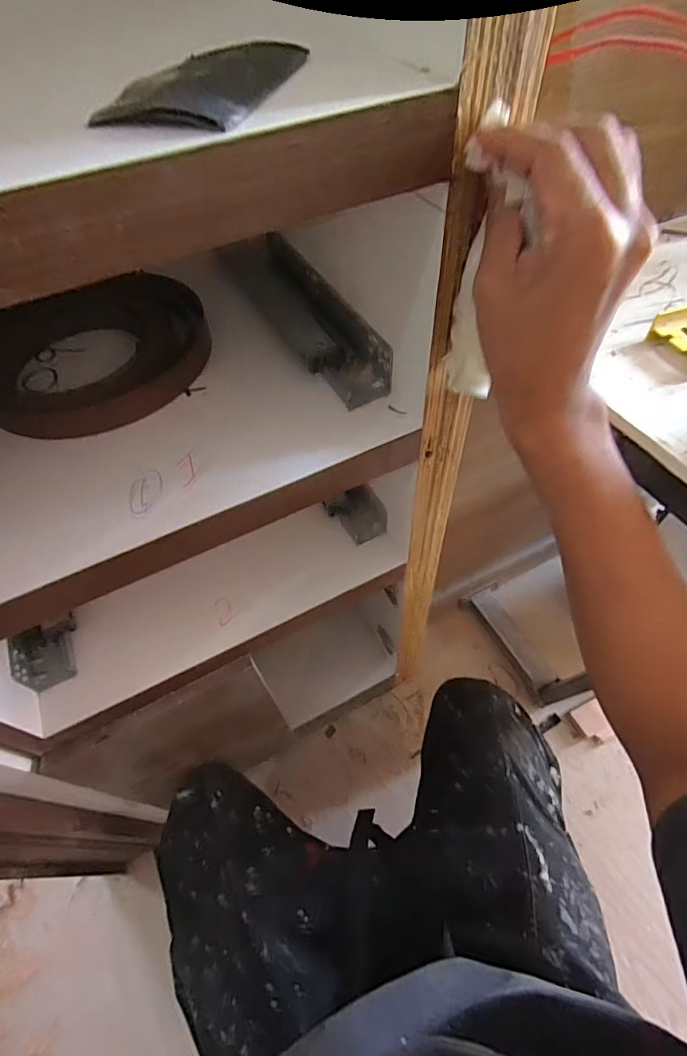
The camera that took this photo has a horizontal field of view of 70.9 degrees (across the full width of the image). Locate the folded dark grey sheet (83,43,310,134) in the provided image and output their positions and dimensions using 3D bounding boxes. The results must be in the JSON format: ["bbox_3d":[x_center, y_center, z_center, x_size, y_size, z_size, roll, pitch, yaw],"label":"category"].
[{"bbox_3d":[-0.063,-0.216,0.232,0.066,0.008,0.112,11,57,11],"label":"folded dark grey sheet"}]

